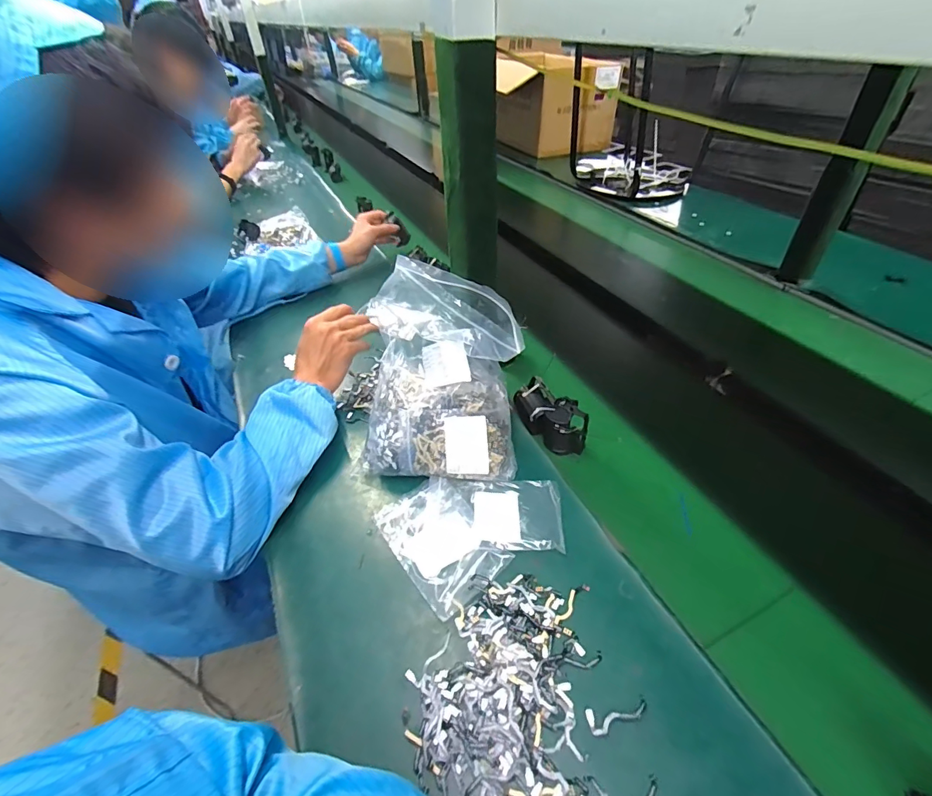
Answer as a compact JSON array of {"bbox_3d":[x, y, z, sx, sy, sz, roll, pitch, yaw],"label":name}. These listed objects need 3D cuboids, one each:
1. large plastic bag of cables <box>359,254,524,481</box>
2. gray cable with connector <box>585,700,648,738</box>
[{"bbox_3d":[-0.030,-0.025,0.536,0.184,0.195,0.168,5,45,11],"label":"large plastic bag of cables"},{"bbox_3d":[0.124,0.260,0.361,0.050,0.004,0.018,-9,42,-3],"label":"gray cable with connector"}]

